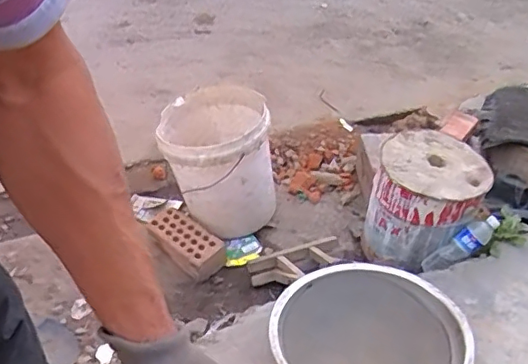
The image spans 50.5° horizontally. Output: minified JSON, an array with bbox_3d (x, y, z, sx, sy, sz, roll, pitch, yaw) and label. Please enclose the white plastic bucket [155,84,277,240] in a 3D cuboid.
[{"bbox_3d":[-0.135,-0.046,1.669,0.314,0.354,0.318,0,41,0],"label":"white plastic bucket"}]

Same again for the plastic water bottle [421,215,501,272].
[{"bbox_3d":[0.498,0.162,1.433,0.227,0.057,0.054,-39,35,18],"label":"plastic water bottle"}]

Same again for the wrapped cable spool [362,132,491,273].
[{"bbox_3d":[0.440,0.049,1.518,0.271,0.276,0.269,0,41,0],"label":"wrapped cable spool"}]

